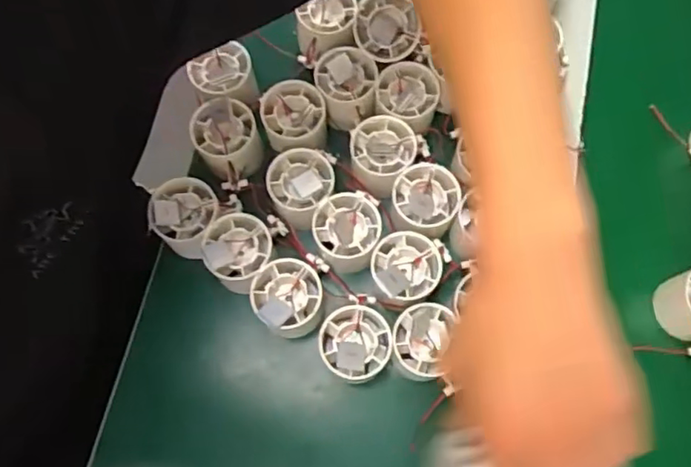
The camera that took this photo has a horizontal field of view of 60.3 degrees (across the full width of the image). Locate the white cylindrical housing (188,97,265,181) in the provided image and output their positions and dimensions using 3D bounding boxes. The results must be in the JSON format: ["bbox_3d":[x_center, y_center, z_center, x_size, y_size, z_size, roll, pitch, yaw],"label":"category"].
[{"bbox_3d":[-0.100,-0.080,0.511,0.054,0.041,0.058,0,73,0],"label":"white cylindrical housing"}]

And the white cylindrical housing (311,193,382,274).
[{"bbox_3d":[0.001,0.001,0.493,0.053,0.047,0.054,0,73,0],"label":"white cylindrical housing"}]

